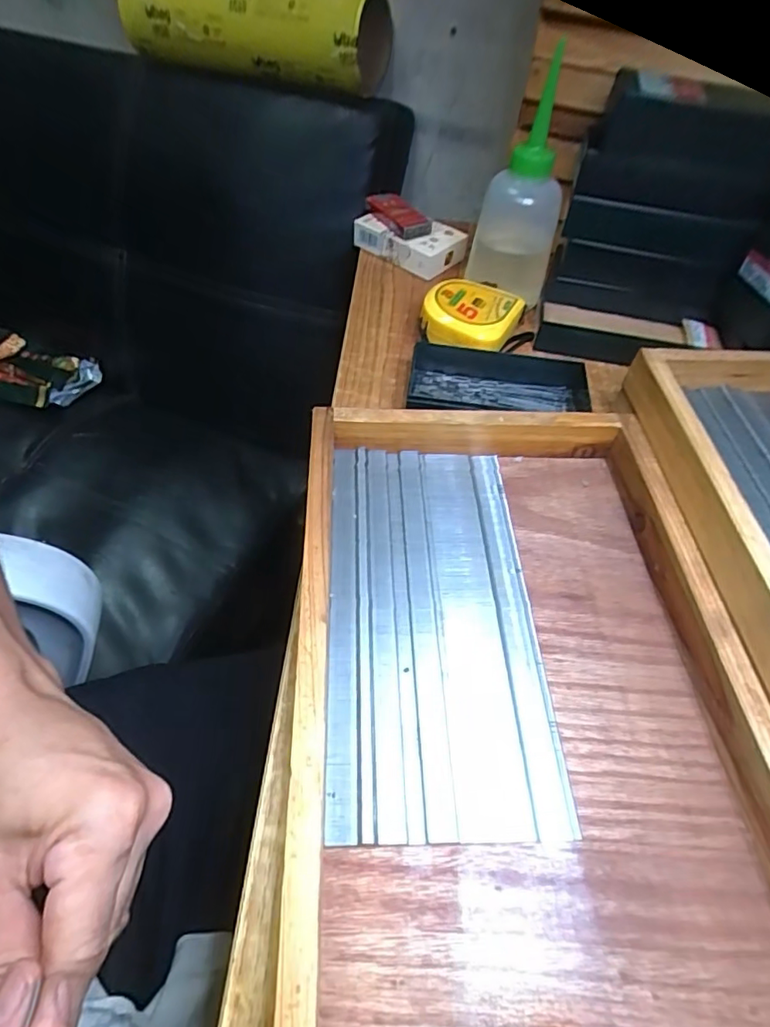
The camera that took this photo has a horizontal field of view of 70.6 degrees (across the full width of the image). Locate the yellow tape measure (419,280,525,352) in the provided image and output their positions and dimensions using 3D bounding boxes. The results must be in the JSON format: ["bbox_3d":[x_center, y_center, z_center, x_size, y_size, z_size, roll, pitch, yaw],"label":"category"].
[{"bbox_3d":[0.063,-0.144,0.412,0.063,0.035,0.068,24,54,14],"label":"yellow tape measure"}]

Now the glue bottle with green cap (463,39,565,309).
[{"bbox_3d":[0.102,-0.232,0.408,0.050,0.147,0.051,-23,57,-21],"label":"glue bottle with green cap"}]

